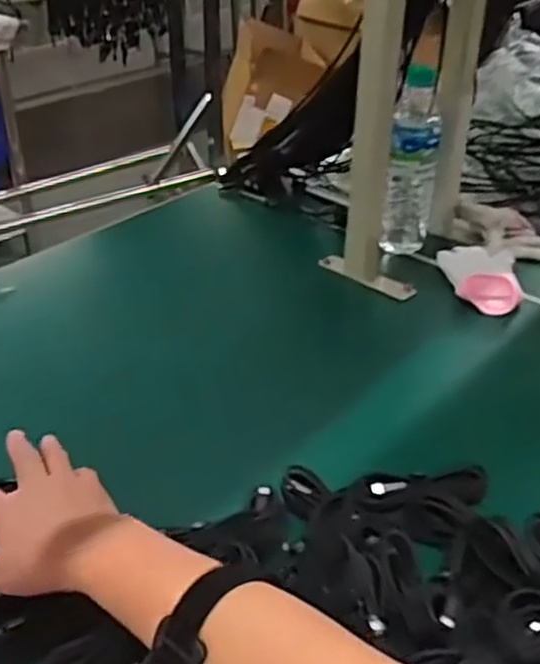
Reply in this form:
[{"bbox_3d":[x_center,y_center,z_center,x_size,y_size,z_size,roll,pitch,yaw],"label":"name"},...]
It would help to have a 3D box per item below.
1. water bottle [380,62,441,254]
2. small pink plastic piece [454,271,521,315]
[{"bbox_3d":[0.171,-0.202,0.900,0.058,0.203,0.074,8,34,12],"label":"water bottle"},{"bbox_3d":[0.240,-0.045,0.826,0.065,0.041,0.024,15,36,22],"label":"small pink plastic piece"}]

